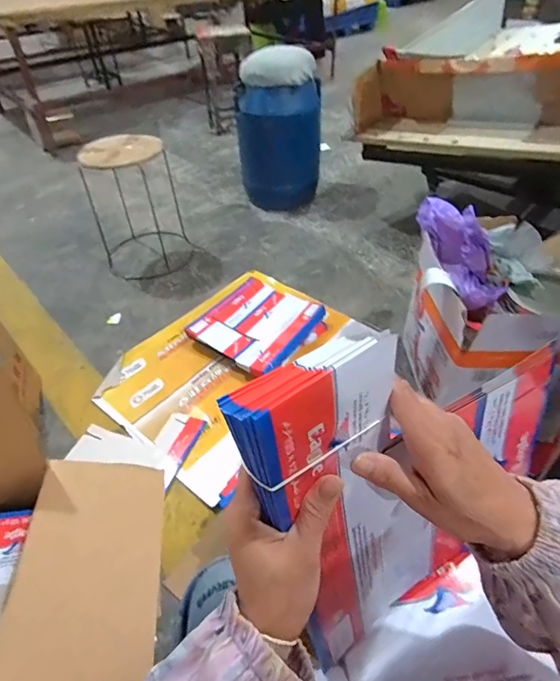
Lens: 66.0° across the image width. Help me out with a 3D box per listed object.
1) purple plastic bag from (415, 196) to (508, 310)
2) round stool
[{"bbox_3d":[0.438,-0.232,1.037,0.097,0.165,0.311,-17,72,-14],"label":"purple plastic bag"},{"bbox_3d":[-0.567,-0.553,1.684,0.318,0.472,0.362,-18,47,-15],"label":"round stool"}]

